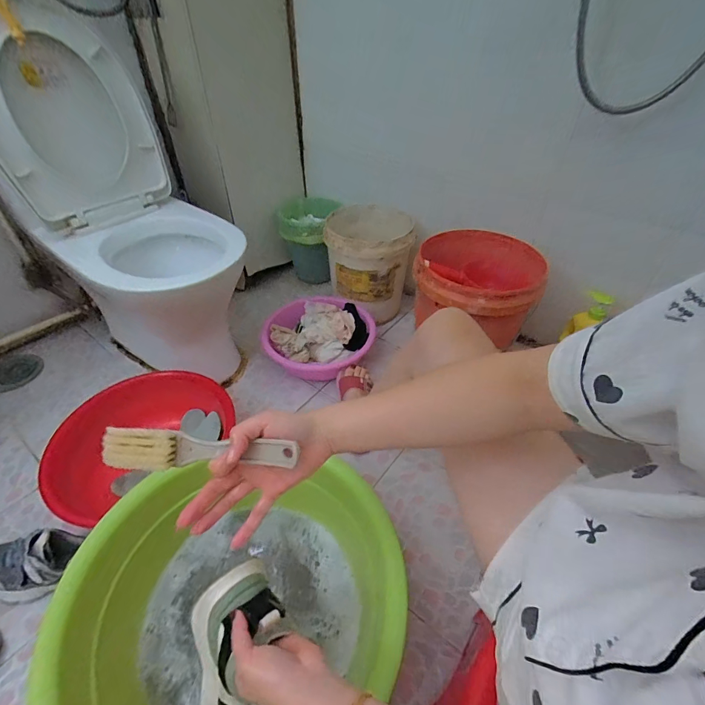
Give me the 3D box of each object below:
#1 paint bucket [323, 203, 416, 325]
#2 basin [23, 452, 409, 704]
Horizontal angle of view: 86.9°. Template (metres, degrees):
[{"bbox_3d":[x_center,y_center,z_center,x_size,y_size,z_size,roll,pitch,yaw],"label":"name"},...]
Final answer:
[{"bbox_3d":[0.052,-0.300,1.247,0.262,0.307,0.262,1,42,1],"label":"paint bucket"},{"bbox_3d":[-0.190,0.409,0.582,0.424,0.194,0.446,4,41,1],"label":"basin"}]

